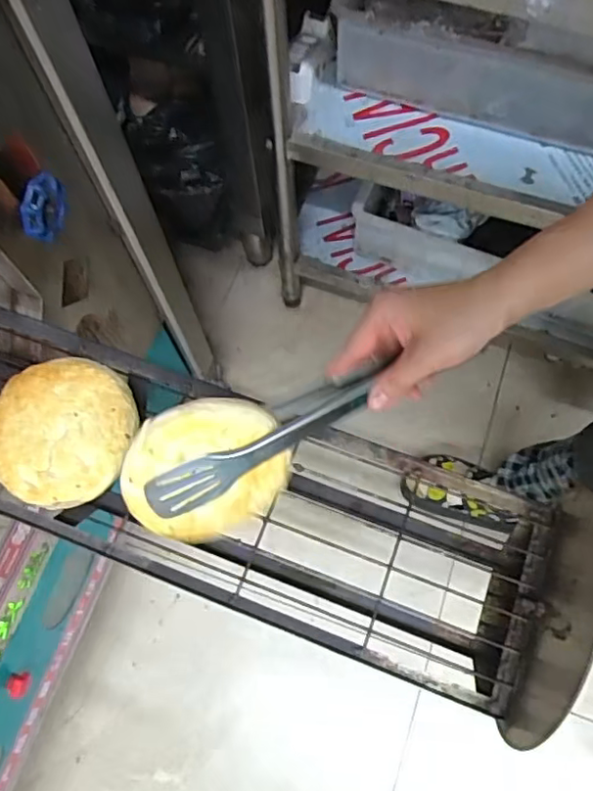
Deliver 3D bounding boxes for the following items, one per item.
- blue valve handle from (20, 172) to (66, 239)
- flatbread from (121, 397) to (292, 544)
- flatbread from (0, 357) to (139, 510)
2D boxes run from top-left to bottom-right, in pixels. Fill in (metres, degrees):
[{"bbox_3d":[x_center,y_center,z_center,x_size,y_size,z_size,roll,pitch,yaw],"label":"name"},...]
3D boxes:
[{"bbox_3d":[-0.220,-0.162,0.524,0.010,0.052,0.051,21,72,10],"label":"blue valve handle"},{"bbox_3d":[-0.061,0.055,0.425,0.112,0.111,0.015,-30,35,-8],"label":"flatbread"},{"bbox_3d":[-0.188,0.026,0.479,0.110,0.014,0.118,12,70,7],"label":"flatbread"}]

